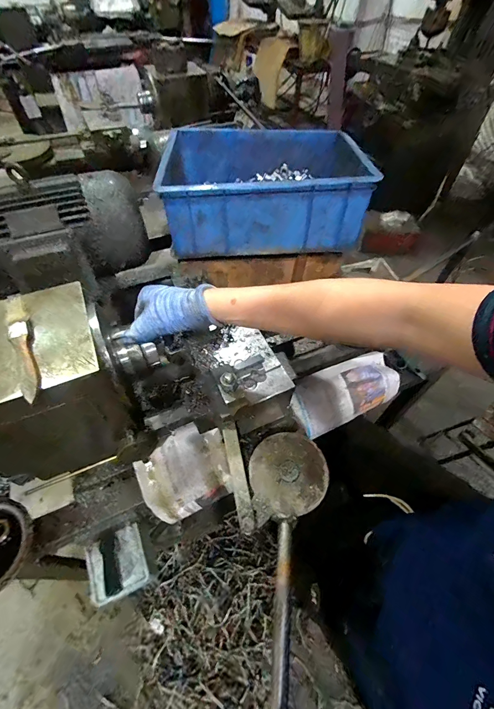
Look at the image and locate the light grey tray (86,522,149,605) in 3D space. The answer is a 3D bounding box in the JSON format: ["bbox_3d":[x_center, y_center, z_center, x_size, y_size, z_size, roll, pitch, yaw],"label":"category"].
[{"bbox_3d":[-0.218,0.345,0.517,0.085,0.033,0.092,-19,56,-14],"label":"light grey tray"}]

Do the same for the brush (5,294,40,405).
[{"bbox_3d":[-0.246,-0.012,0.340,0.021,0.009,0.152,-25,58,-18],"label":"brush"}]

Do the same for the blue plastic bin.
[{"bbox_3d":[0.037,-0.363,0.670,0.399,0.137,0.318,0,54,0],"label":"blue plastic bin"}]

